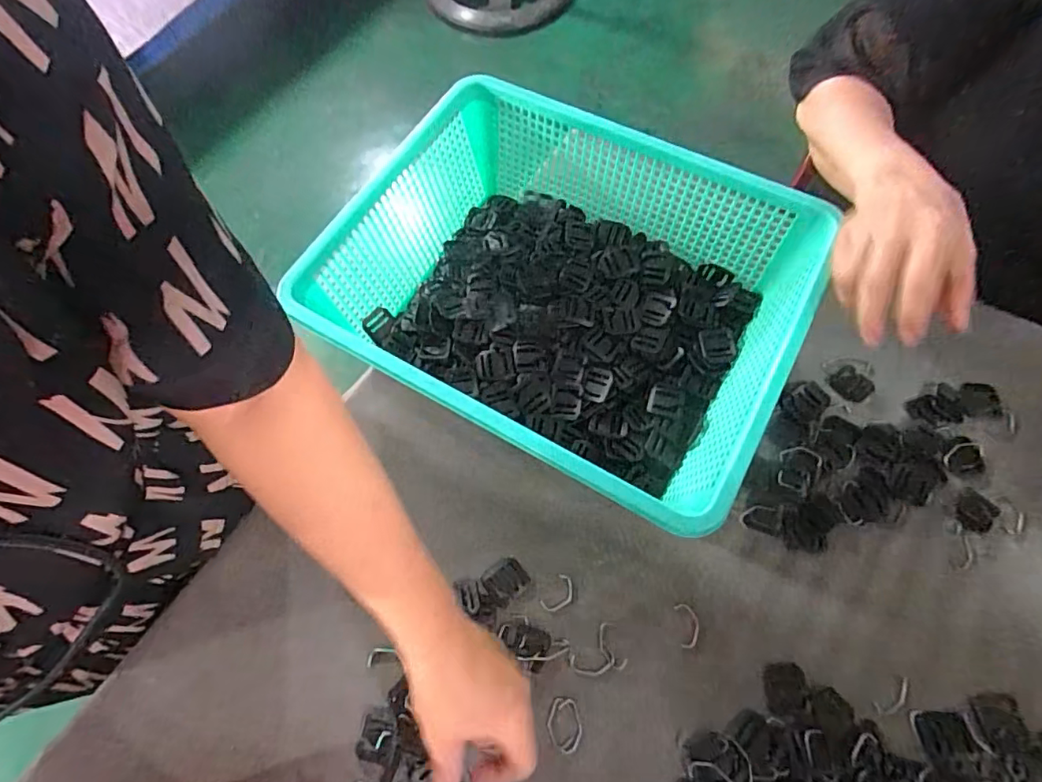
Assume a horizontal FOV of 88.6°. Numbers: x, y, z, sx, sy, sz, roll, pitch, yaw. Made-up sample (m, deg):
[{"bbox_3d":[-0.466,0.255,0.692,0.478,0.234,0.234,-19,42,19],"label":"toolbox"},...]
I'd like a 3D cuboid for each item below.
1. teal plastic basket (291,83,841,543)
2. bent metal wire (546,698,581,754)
[{"bbox_3d":[0.040,-0.080,0.481,0.361,0.132,0.300,27,70,14],"label":"teal plastic basket"},{"bbox_3d":[0.033,0.254,0.404,0.026,0.004,0.036,1,66,3],"label":"bent metal wire"}]

